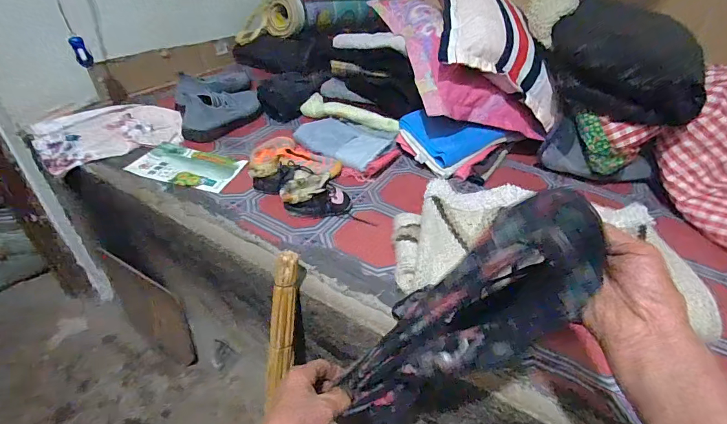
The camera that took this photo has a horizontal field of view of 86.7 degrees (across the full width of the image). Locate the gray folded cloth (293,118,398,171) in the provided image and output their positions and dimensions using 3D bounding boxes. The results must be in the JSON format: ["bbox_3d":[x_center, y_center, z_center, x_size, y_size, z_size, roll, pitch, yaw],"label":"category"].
[{"bbox_3d":[-0.042,-0.171,0.878,0.204,0.018,0.175,23,43,22],"label":"gray folded cloth"}]

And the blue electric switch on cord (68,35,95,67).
[{"bbox_3d":[-0.589,-0.336,0.806,0.029,0.062,0.019,-20,45,-26],"label":"blue electric switch on cord"}]

